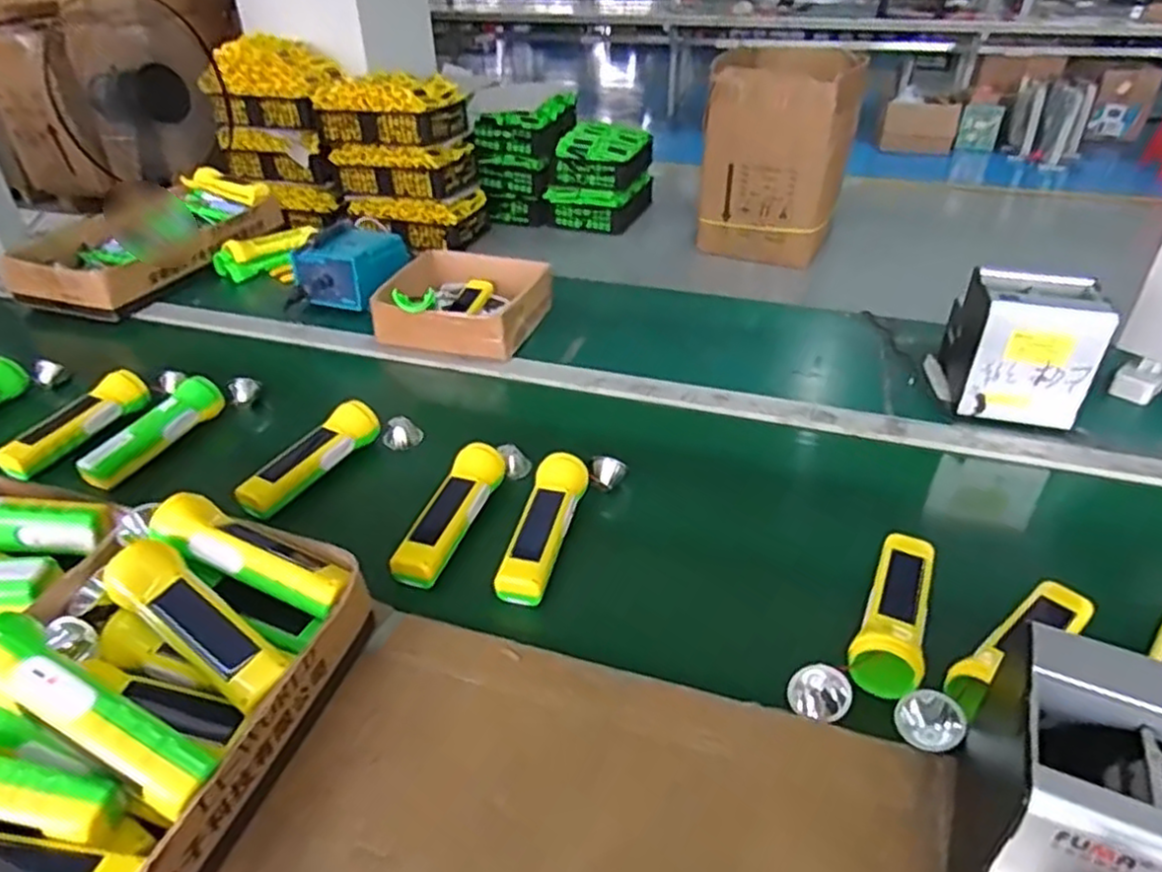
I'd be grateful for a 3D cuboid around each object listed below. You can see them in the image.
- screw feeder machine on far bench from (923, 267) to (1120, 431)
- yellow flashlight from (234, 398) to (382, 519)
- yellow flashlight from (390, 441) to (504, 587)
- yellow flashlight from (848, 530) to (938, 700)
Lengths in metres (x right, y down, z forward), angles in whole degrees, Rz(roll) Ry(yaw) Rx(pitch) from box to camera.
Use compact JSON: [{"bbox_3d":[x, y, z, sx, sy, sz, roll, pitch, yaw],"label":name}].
[{"bbox_3d":[0.513,-0.112,0.862,0.149,0.138,0.159,11,36,17],"label":"screw feeder machine on far bench"},{"bbox_3d":[-0.290,0.020,0.771,0.050,0.043,0.165,17,40,25],"label":"yellow flashlight"},{"bbox_3d":[-0.123,0.070,0.700,0.046,0.033,0.180,11,37,17],"label":"yellow flashlight"},{"bbox_3d":[0.263,0.140,0.598,0.051,0.035,0.174,17,40,25],"label":"yellow flashlight"}]

